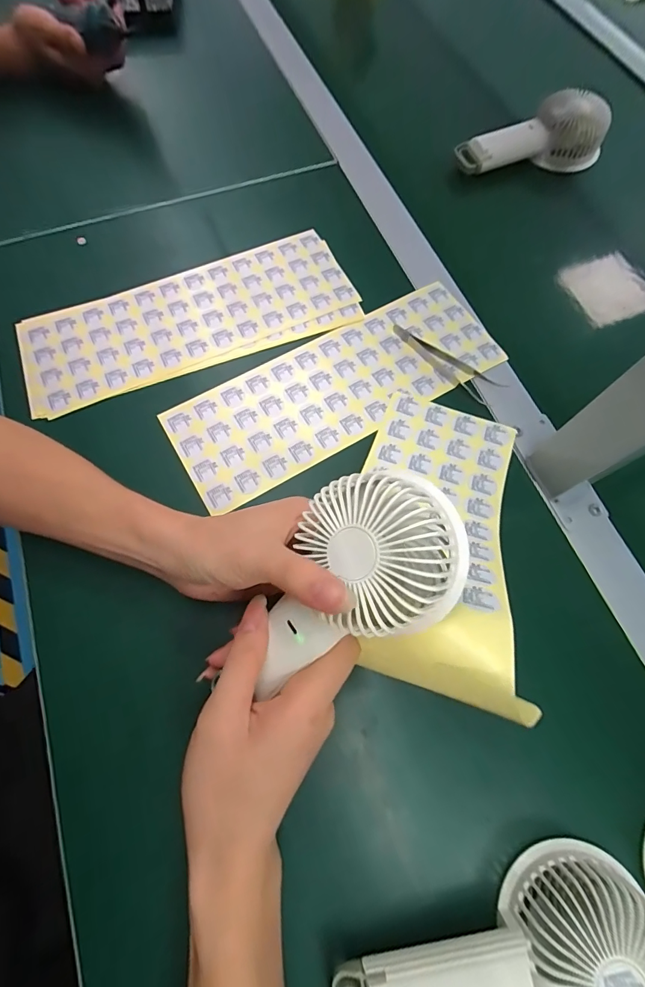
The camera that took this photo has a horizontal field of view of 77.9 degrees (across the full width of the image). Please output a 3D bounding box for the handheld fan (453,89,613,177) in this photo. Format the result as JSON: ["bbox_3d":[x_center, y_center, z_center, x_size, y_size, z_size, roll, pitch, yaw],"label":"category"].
[{"bbox_3d":[0.240,-0.409,0.466,0.174,0.064,0.054,-10,71,-4],"label":"handheld fan"}]

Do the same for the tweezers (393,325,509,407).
[{"bbox_3d":[0.114,-0.122,0.363,0.027,0.006,0.110,-40,75,-13],"label":"tweezers"}]

